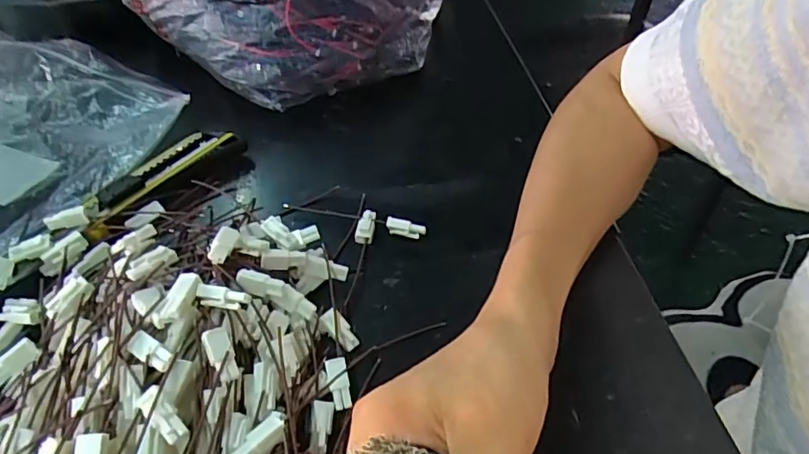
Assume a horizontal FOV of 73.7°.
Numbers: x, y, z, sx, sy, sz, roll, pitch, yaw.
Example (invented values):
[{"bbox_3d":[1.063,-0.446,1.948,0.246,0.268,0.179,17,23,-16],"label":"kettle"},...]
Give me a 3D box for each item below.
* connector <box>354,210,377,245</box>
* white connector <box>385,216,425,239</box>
[{"bbox_3d":[-0.025,0.000,0.355,0.011,0.009,0.025,4,48,5],"label":"connector"},{"bbox_3d":[0.001,0.002,0.351,0.025,0.014,0.007,12,50,12],"label":"white connector"}]

